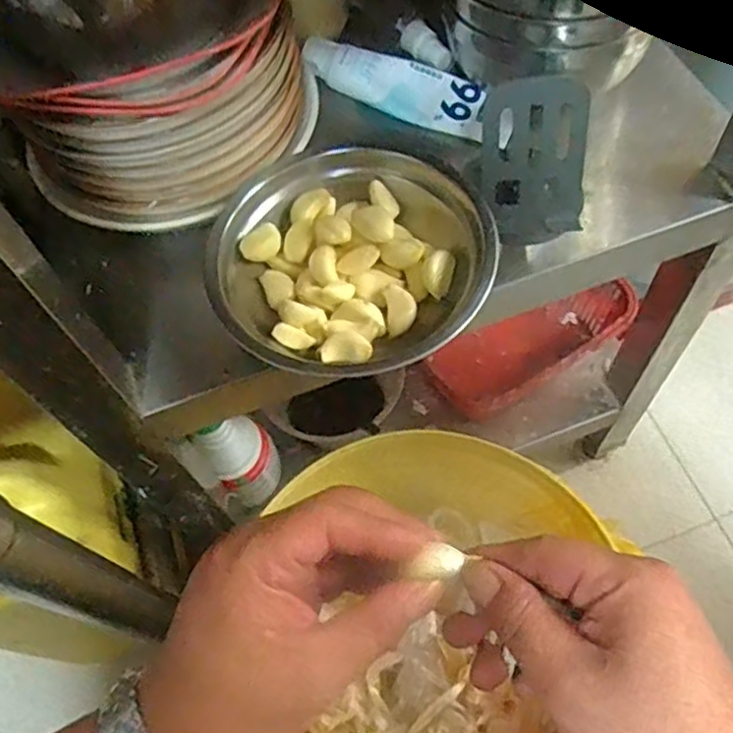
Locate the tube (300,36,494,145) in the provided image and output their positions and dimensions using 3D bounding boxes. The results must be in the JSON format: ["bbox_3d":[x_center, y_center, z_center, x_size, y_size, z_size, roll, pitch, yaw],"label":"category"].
[{"bbox_3d":[0.023,-0.204,0.490,0.132,0.021,0.050,21,66,15],"label":"tube"}]

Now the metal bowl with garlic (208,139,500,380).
[{"bbox_3d":[-0.010,-0.066,0.407,0.154,0.047,0.154,-2,62,4],"label":"metal bowl with garlic"}]

